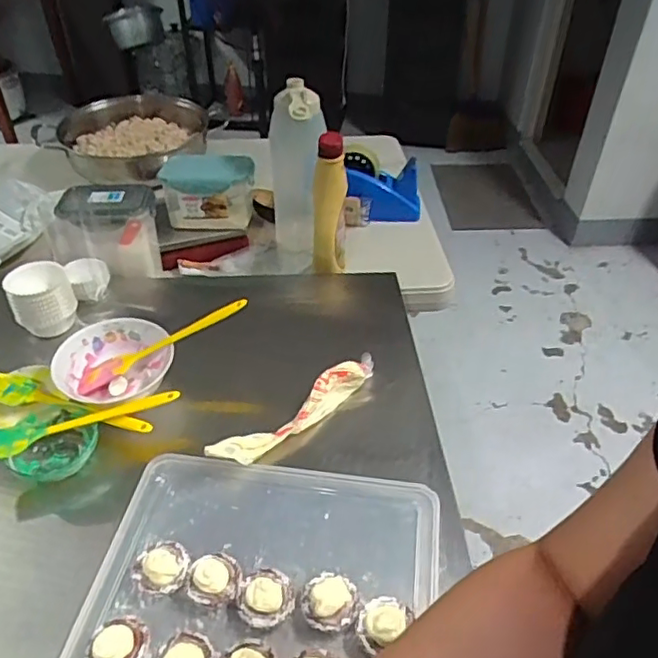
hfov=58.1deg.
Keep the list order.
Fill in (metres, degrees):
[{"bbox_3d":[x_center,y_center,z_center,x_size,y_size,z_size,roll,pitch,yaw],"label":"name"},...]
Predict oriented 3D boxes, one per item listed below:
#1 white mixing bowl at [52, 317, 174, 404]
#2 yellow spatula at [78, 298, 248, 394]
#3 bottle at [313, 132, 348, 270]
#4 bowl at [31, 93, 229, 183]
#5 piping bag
[{"bbox_3d":[-0.242,0.043,0.683,0.131,0.050,0.108,-2,41,-1],"label":"white mixing bowl"},{"bbox_3d":[-0.190,0.014,0.680,0.209,0.017,0.042,-27,41,0],"label":"yellow spatula"},{"bbox_3d":[0.001,-0.174,0.868,0.050,0.210,0.045,0,41,0],"label":"bottle"},{"bbox_3d":[-0.438,-0.431,1.270,0.307,0.101,0.316,1,41,-1],"label":"bowl"},{"bbox_3d":[-0.030,0.089,0.647,0.220,0.040,0.027,-31,50,-32],"label":"piping bag"}]

